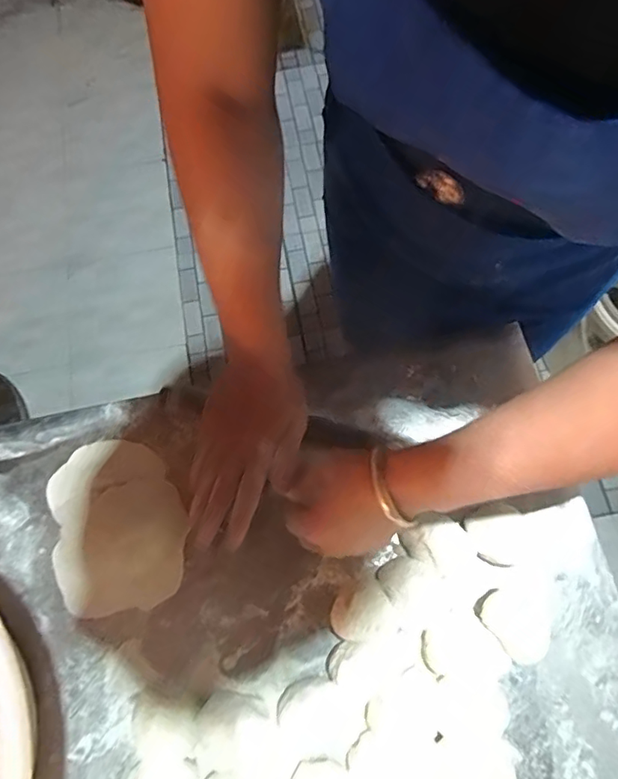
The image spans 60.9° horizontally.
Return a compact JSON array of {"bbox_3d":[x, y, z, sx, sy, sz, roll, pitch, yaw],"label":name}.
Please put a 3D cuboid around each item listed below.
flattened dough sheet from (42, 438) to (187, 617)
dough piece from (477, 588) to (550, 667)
[{"bbox_3d":[-0.167,0.113,0.449,0.110,0.026,0.144,-20,71,-5],"label":"flattened dough sheet"},{"bbox_3d":[0.162,0.185,0.415,0.042,0.027,0.054,-35,73,-10],"label":"dough piece"}]

